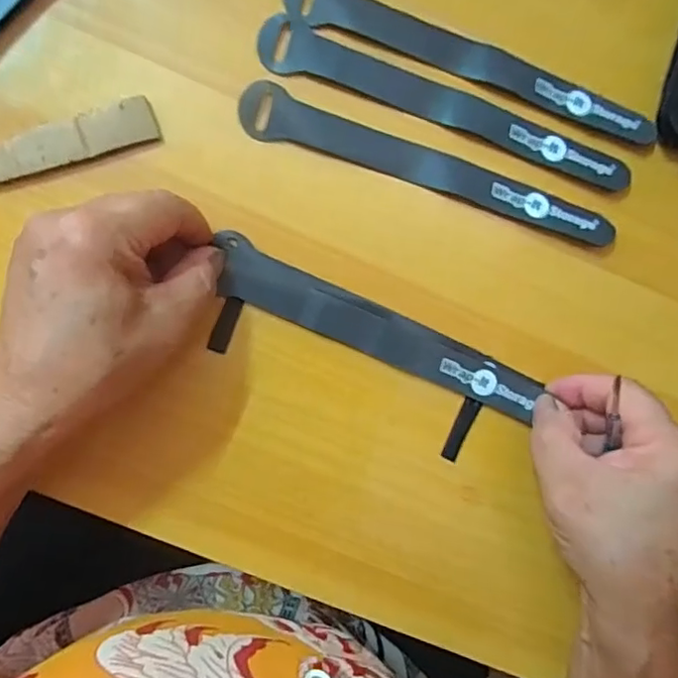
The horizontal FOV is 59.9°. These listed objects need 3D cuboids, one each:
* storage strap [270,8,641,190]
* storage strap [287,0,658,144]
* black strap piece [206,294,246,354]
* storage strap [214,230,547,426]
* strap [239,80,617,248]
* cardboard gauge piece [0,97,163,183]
[{"bbox_3d":[0.055,-0.116,0.294,0.194,0.007,0.023,19,92,-6],"label":"storage strap"},{"bbox_3d":[0.068,-0.140,0.294,0.193,0.005,0.025,18,86,-4],"label":"storage strap"},{"bbox_3d":[-0.057,-0.007,0.294,0.010,0.004,0.029,21,92,-6],"label":"black strap piece"},{"bbox_3d":[0.019,-0.004,0.299,0.175,0.007,0.026,25,91,-4],"label":"storage strap"},{"bbox_3d":[0.046,-0.083,0.296,0.195,0.007,0.024,19,92,-6],"label":"strap"},{"bbox_3d":[-0.131,-0.094,0.282,0.086,0.009,0.020,-18,95,-4],"label":"cardboard gauge piece"}]

